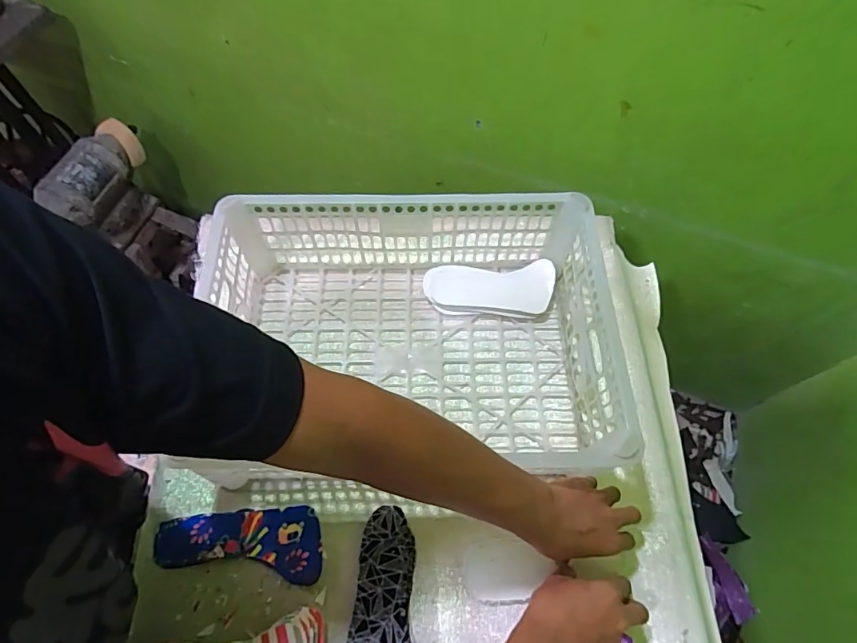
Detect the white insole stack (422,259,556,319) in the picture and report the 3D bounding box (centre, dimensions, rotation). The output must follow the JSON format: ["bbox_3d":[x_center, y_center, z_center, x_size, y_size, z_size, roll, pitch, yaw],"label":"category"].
[{"bbox_3d":[0.084,-0.042,0.667,0.174,0.029,0.076,-1,63,-2],"label":"white insole stack"}]

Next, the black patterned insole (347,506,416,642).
[{"bbox_3d":[-0.048,0.297,0.500,0.079,0.019,0.184,-8,64,-5],"label":"black patterned insole"}]

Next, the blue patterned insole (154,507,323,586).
[{"bbox_3d":[-0.208,0.246,0.528,0.179,0.006,0.073,-1,63,-2],"label":"blue patterned insole"}]

